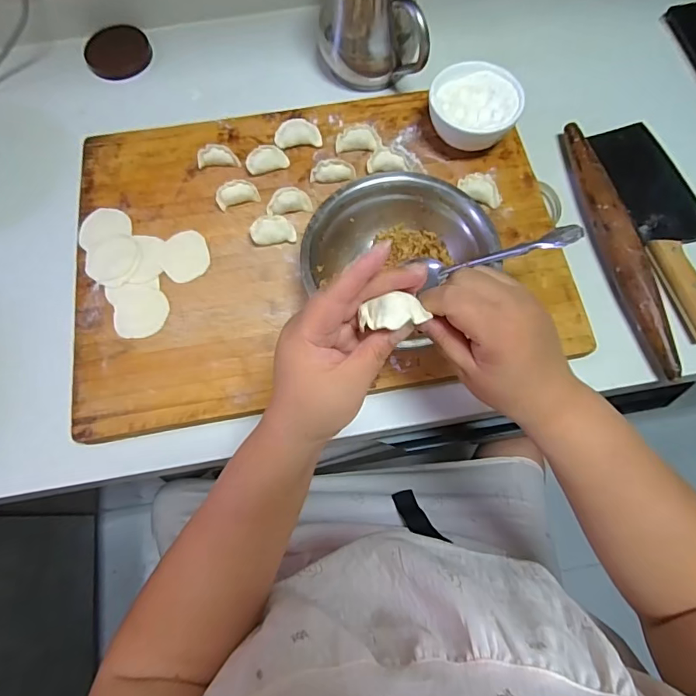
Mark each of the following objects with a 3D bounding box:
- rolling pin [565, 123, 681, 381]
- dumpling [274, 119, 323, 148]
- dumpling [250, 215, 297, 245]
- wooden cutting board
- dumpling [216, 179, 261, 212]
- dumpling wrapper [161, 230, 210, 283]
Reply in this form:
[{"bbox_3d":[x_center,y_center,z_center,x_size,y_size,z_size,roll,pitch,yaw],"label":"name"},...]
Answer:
[{"bbox_3d":[0.285,-0.115,0.478,0.037,0.025,0.294,-9,70,-2],"label":"rolling pin"},{"bbox_3d":[-0.056,-0.241,0.522,0.051,0.019,0.030,-9,70,-1],"label":"dumpling"},{"bbox_3d":[-0.077,-0.121,0.479,0.045,0.018,0.029,-5,70,0],"label":"dumpling"},{"bbox_3d":[-0.035,-0.121,0.482,0.491,0.026,0.349,-11,70,-2],"label":"wooden cutting board"},{"bbox_3d":[-0.119,-0.165,0.492,0.044,0.023,0.018,-19,71,-5],"label":"dumpling"},{"bbox_3d":[-0.170,-0.097,0.479,0.047,0.004,0.058,-18,71,-5],"label":"dumpling wrapper"}]

